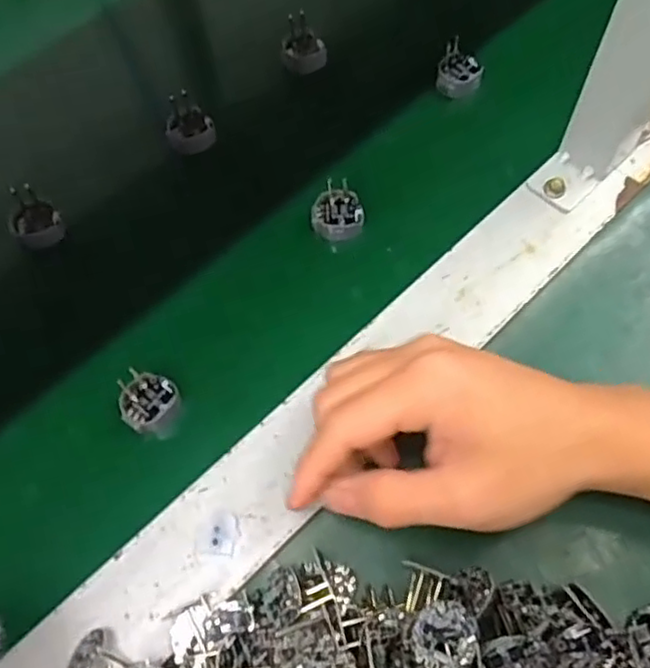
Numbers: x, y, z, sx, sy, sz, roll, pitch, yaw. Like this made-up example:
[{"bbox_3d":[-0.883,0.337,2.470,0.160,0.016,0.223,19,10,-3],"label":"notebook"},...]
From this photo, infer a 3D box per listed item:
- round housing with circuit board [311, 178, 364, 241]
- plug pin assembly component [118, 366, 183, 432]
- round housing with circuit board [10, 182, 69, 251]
[{"bbox_3d":[0.007,-0.069,0.384,0.028,0.019,0.029,-1,65,2],"label":"round housing with circuit board"},{"bbox_3d":[-0.088,0.036,0.346,0.028,0.030,0.029,-1,65,2],"label":"plug pin assembly component"},{"bbox_3d":[-0.170,-0.068,0.396,0.028,0.021,0.031,-27,67,-10],"label":"round housing with circuit board"}]

